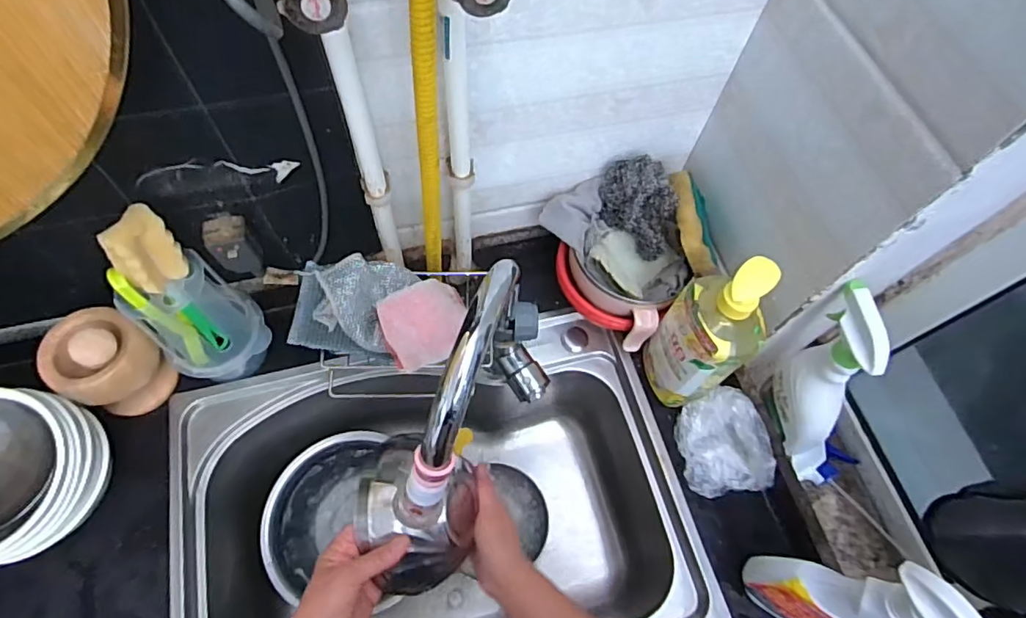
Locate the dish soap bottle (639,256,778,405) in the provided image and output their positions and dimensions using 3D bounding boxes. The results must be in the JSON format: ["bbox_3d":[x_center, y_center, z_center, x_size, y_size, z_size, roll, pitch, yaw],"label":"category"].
[{"bbox_3d":[0.212,0.031,0.609,0.066,0.260,0.096,-33,71,-18],"label":"dish soap bottle"}]

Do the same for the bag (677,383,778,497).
[{"bbox_3d":[0.256,0.159,0.663,0.089,0.058,0.117,-5,65,-6],"label":"bag"}]

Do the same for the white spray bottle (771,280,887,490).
[{"bbox_3d":[0.337,0.089,0.600,0.063,0.284,0.103,-21,44,-13],"label":"white spray bottle"}]

